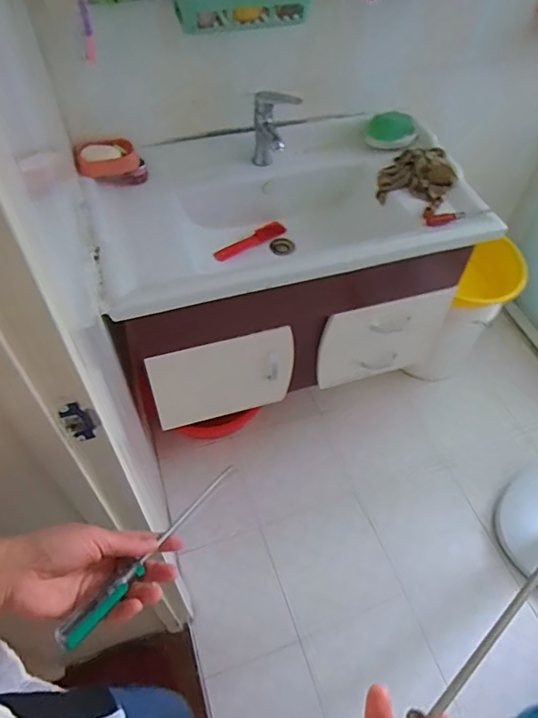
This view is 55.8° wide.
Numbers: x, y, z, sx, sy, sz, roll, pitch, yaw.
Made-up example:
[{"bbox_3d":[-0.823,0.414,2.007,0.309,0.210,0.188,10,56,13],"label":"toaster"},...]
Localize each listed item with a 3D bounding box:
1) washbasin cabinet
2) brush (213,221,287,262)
[{"bbox_3d":[0.027,-0.211,1.242,0.799,0.465,0.429,-13,53,-12],"label":"washbasin cabinet"},{"bbox_3d":[-0.050,-0.277,1.209,0.206,0.015,0.037,-30,92,-20],"label":"brush"}]

